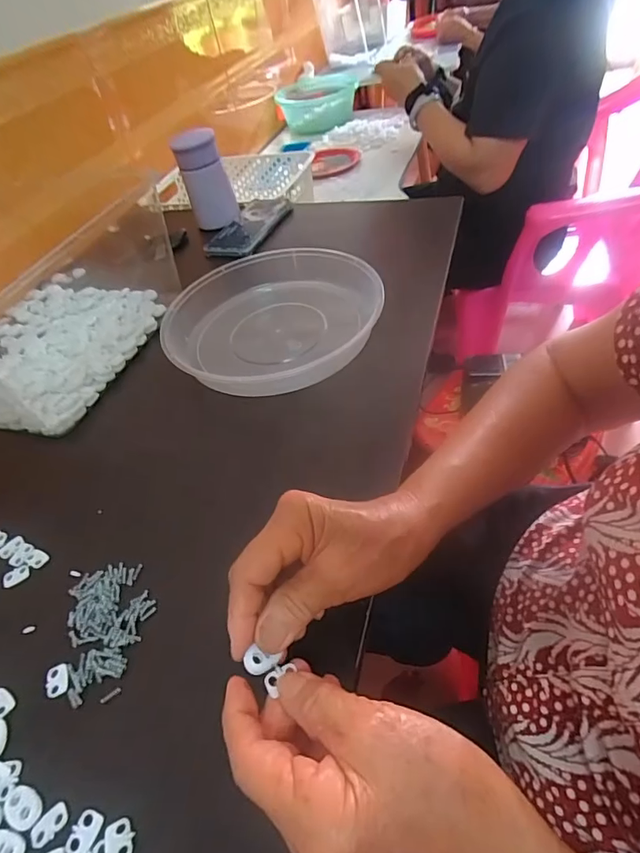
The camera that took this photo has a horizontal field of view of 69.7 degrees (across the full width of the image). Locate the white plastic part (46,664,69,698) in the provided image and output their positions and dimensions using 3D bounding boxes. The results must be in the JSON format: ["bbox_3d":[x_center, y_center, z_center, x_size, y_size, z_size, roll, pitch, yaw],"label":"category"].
[{"bbox_3d":[-0.168,0.162,0.294,0.015,0.004,0.019,-22,47,-9],"label":"white plastic part"}]

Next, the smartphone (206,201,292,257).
[{"bbox_3d":[-0.110,-0.302,0.696,0.090,0.015,0.148,16,56,25],"label":"smartphone"}]

